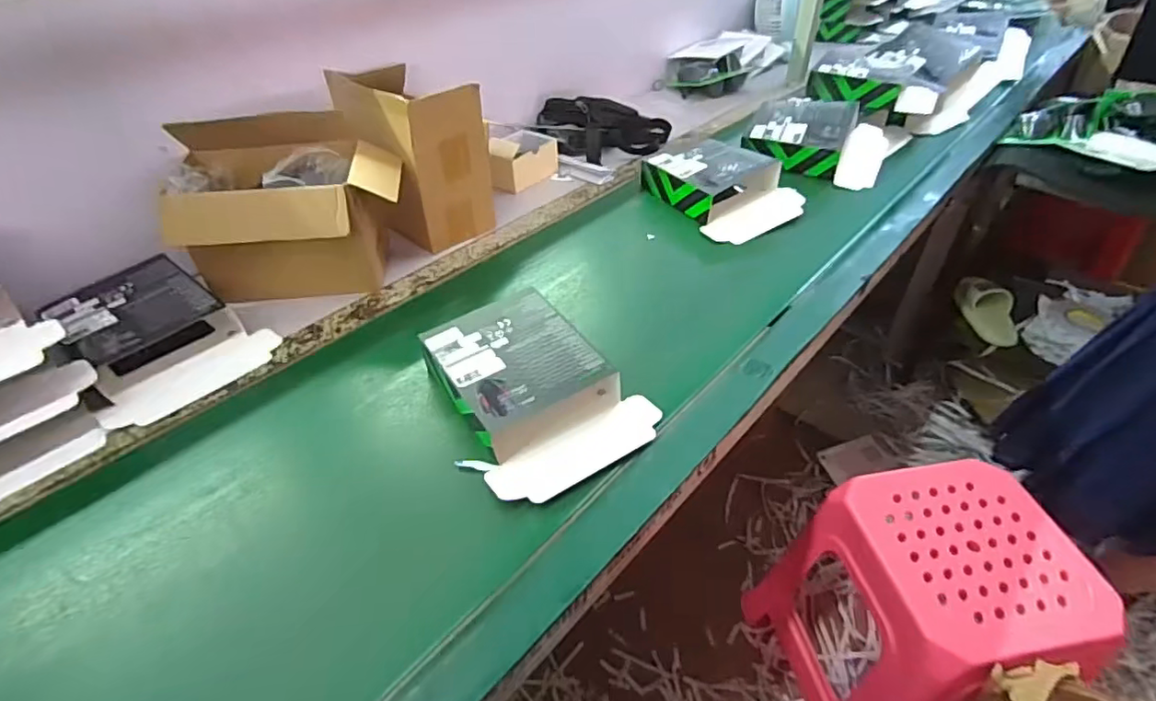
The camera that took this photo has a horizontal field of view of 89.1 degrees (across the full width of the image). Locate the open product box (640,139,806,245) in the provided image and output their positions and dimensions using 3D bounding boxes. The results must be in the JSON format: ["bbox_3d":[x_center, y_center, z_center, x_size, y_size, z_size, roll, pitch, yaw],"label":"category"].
[{"bbox_3d":[0.253,-0.289,1.016,0.193,0.068,0.240,-23,46,-23],"label":"open product box"}]

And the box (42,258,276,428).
[{"bbox_3d":[-0.528,-0.024,0.737,0.235,0.061,0.198,27,48,28],"label":"box"}]

